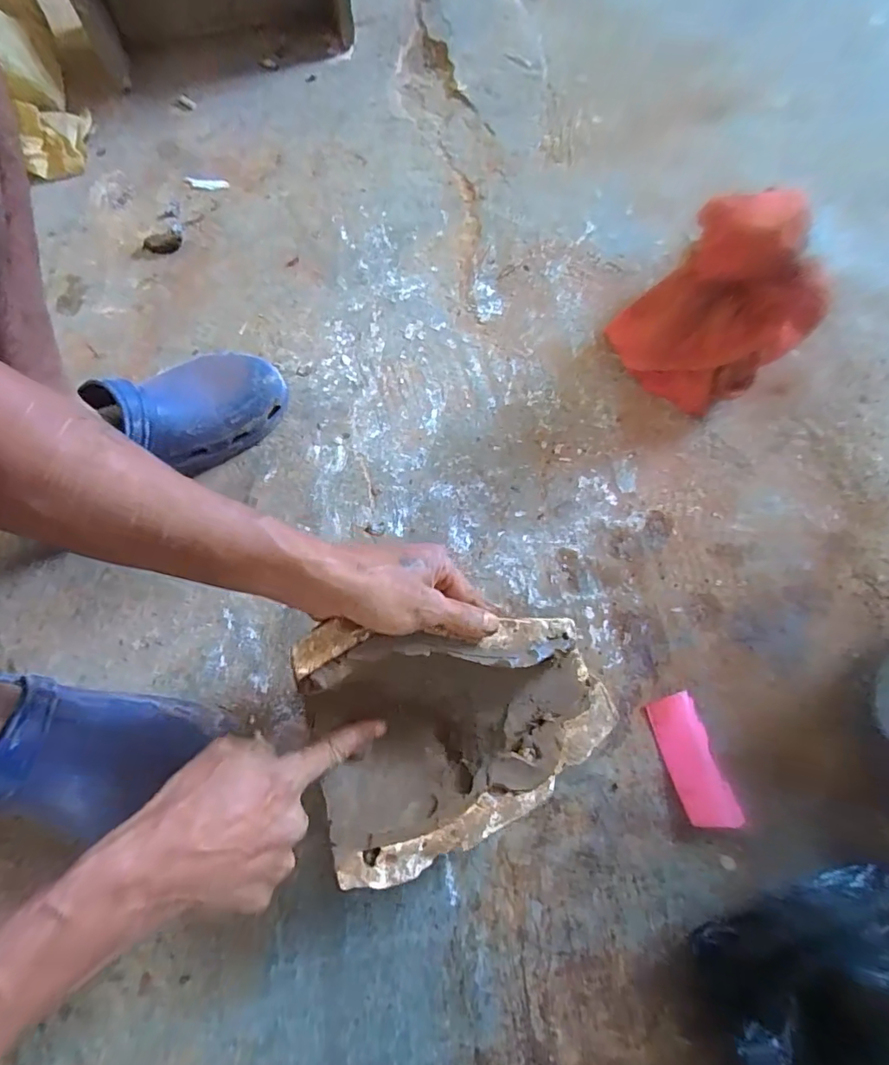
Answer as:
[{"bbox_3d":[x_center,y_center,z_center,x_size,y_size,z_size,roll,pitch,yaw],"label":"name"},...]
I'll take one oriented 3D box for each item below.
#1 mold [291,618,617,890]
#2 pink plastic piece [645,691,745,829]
[{"bbox_3d":[0.014,0.154,0.378,0.226,0.103,0.164,-7,70,-1],"label":"mold"},{"bbox_3d":[0.216,0.200,0.444,0.043,0.007,0.108,-17,71,-4],"label":"pink plastic piece"}]

